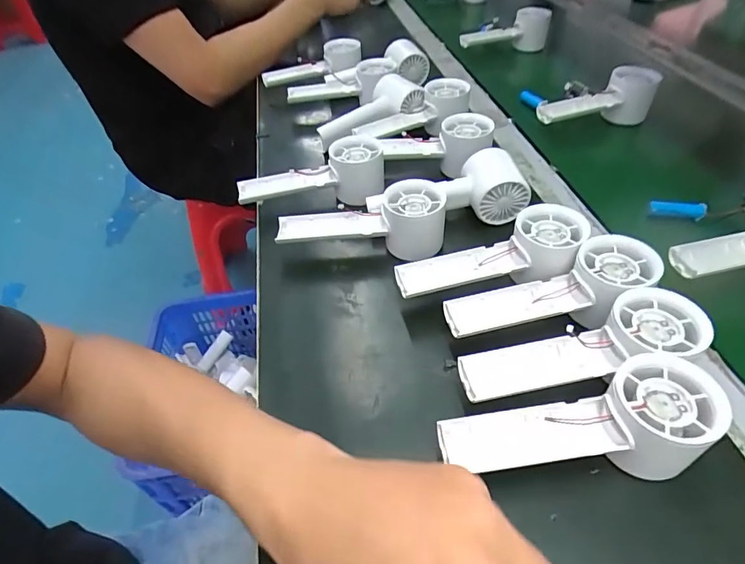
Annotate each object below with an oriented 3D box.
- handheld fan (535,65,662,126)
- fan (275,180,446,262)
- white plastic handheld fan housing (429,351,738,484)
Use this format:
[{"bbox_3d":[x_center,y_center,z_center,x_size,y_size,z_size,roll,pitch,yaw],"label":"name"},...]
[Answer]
[{"bbox_3d":[0.287,-0.236,0.585,0.159,0.058,0.049,-8,45,-3],"label":"handheld fan"},{"bbox_3d":[-0.013,-0.053,0.425,0.157,0.061,0.057,-1,45,4],"label":"fan"},{"bbox_3d":[0.127,0.089,0.277,0.156,0.048,0.059,-12,43,11],"label":"white plastic handheld fan housing"}]

